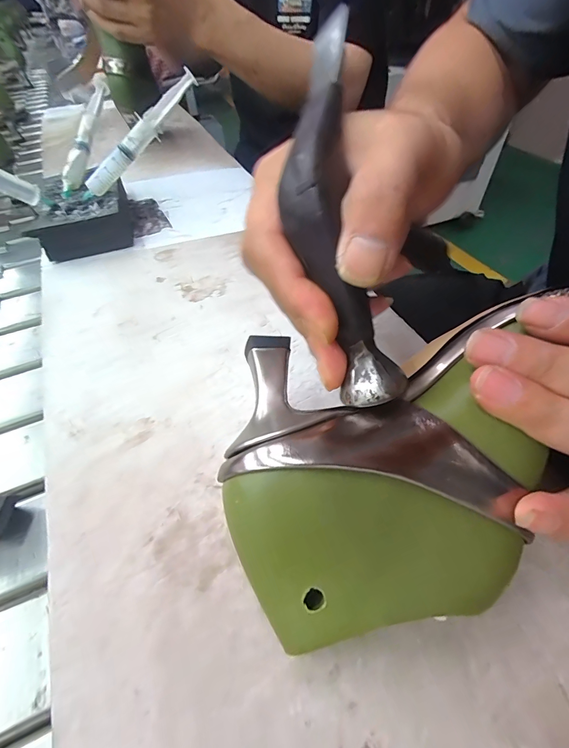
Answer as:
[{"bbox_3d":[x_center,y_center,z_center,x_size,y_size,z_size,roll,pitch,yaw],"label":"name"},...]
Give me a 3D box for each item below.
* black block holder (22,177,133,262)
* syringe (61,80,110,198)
[{"bbox_3d":[-0.190,-0.146,0.335,0.084,0.036,0.067,-15,51,-10],"label":"black block holder"},{"bbox_3d":[-0.210,-0.249,0.367,0.012,0.018,0.150,3,74,5],"label":"syringe"}]

